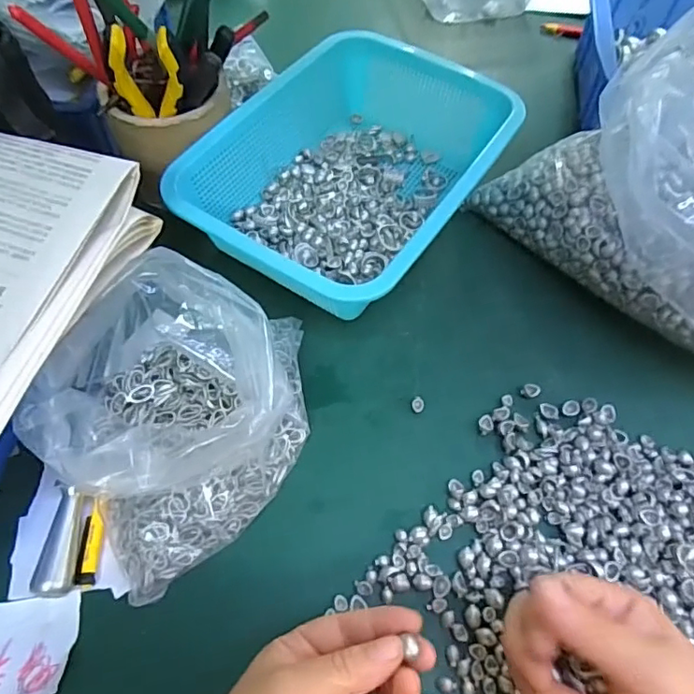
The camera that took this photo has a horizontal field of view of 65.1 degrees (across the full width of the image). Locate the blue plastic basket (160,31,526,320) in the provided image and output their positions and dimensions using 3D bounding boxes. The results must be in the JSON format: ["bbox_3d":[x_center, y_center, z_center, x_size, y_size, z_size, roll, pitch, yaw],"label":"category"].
[{"bbox_3d":[0.009,-0.144,0.445,0.188,0.065,0.261,28,63,15],"label":"blue plastic basket"}]

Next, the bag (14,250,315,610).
[{"bbox_3d":[-0.100,0.042,0.331,0.140,0.093,0.191,2,59,2],"label":"bag"}]

